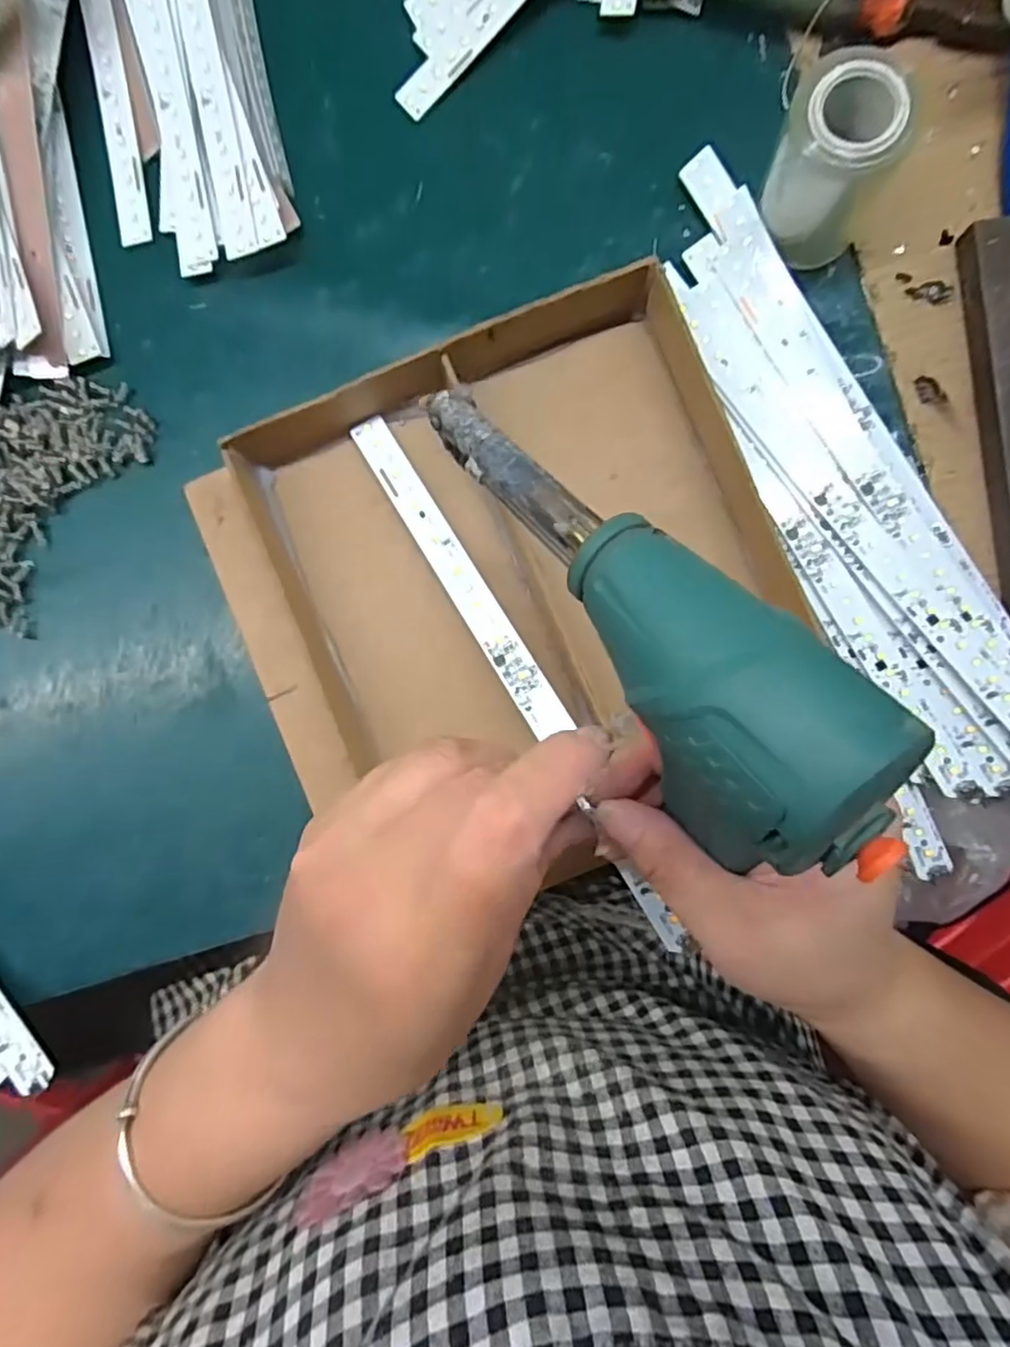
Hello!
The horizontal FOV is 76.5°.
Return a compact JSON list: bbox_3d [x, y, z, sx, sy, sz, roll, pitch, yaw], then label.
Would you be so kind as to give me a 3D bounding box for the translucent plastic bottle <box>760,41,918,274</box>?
[{"bbox_3d":[0.146,-0.228,0.288,0.047,0.063,0.049,-30,87,0],"label":"translucent plastic bottle"}]

